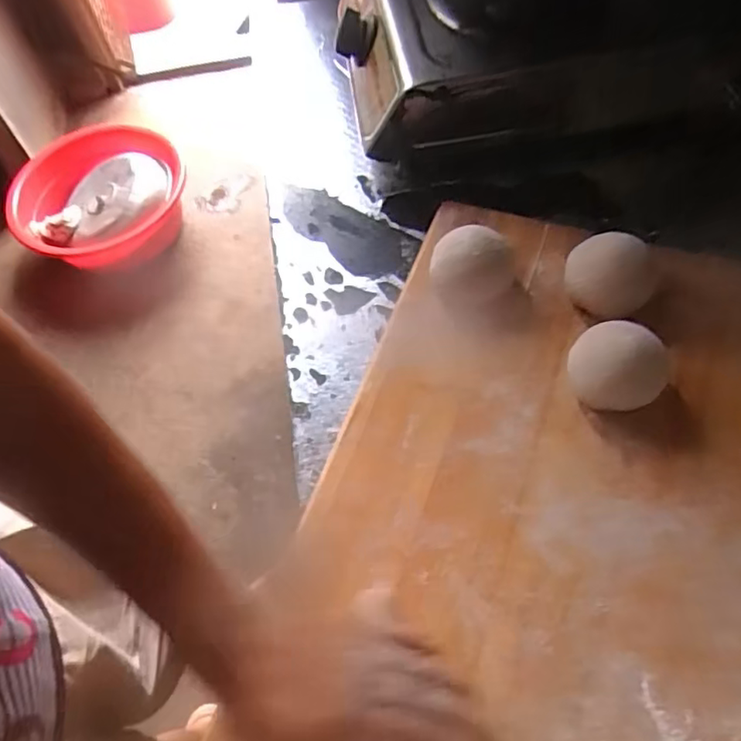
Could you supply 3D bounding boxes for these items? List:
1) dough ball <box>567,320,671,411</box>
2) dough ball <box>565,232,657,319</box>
[{"bbox_3d":[0.190,-0.002,0.464,0.069,0.057,0.055,26,65,17],"label":"dough ball"},{"bbox_3d":[0.204,-0.078,0.515,0.068,0.047,0.060,13,62,10],"label":"dough ball"}]

